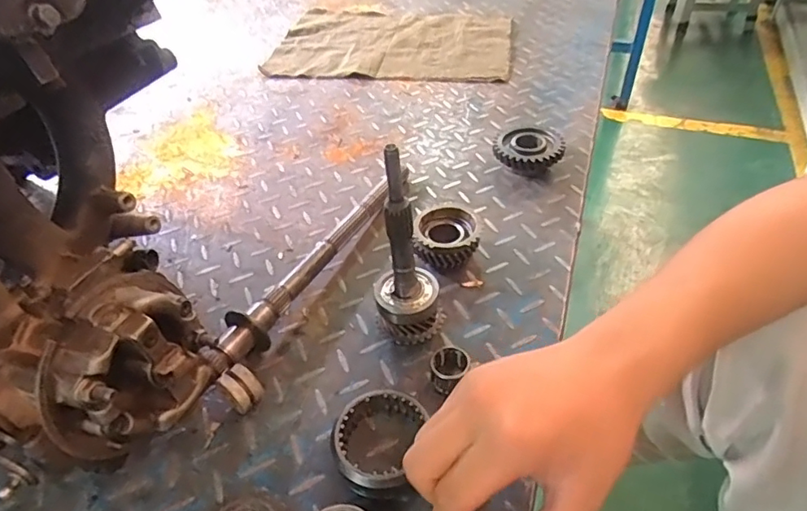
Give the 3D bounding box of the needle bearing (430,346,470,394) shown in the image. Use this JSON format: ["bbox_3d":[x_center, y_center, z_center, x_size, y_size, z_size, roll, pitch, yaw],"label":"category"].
[{"bbox_3d":[0.035,0.086,0.383,0.029,0.025,0.028,1,43,5],"label":"needle bearing"}]

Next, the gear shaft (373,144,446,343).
[{"bbox_3d":[0.002,0.003,0.384,0.053,0.166,0.044,-3,43,1],"label":"gear shaft"}]

